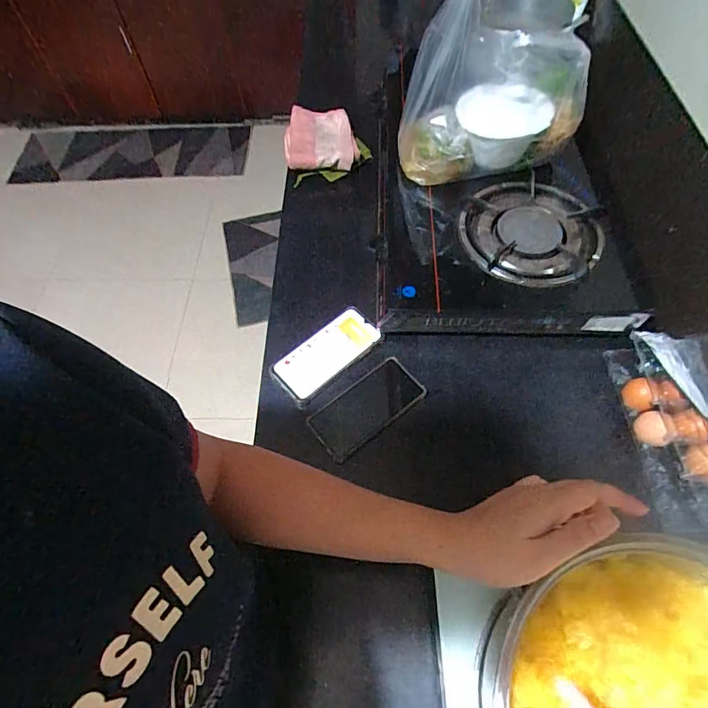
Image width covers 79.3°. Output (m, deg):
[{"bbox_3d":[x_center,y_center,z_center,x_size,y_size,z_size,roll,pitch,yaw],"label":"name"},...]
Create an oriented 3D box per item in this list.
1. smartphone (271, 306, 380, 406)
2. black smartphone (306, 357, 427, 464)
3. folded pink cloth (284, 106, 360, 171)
[{"bbox_3d":[-0.039,-0.002,0.635,0.163,0.012,0.079,-39,66,-18],"label":"smartphone"},{"bbox_3d":[0.018,0.072,0.592,0.158,0.011,0.075,-35,65,-16],"label":"black smartphone"},{"bbox_3d":[-0.062,-0.430,0.859,0.148,0.038,0.153,4,61,4],"label":"folded pink cloth"}]

